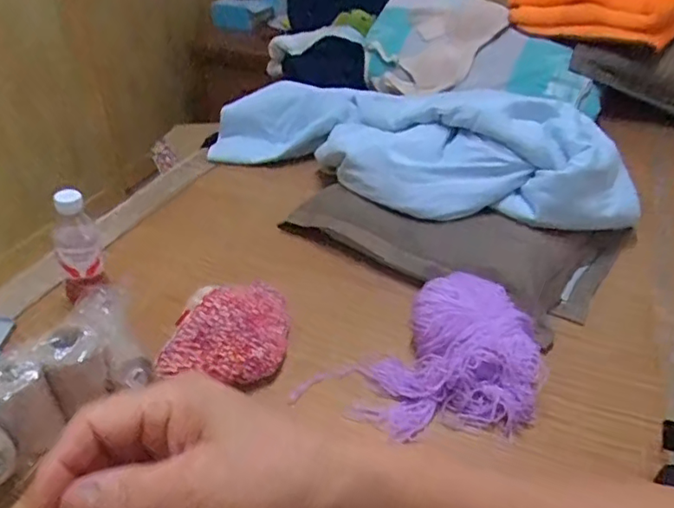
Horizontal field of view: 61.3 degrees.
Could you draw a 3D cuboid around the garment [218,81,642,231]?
[{"bbox_3d":[0.105,-0.207,1.017,0.294,0.251,0.735,-29,45,-34],"label":"garment"}]

